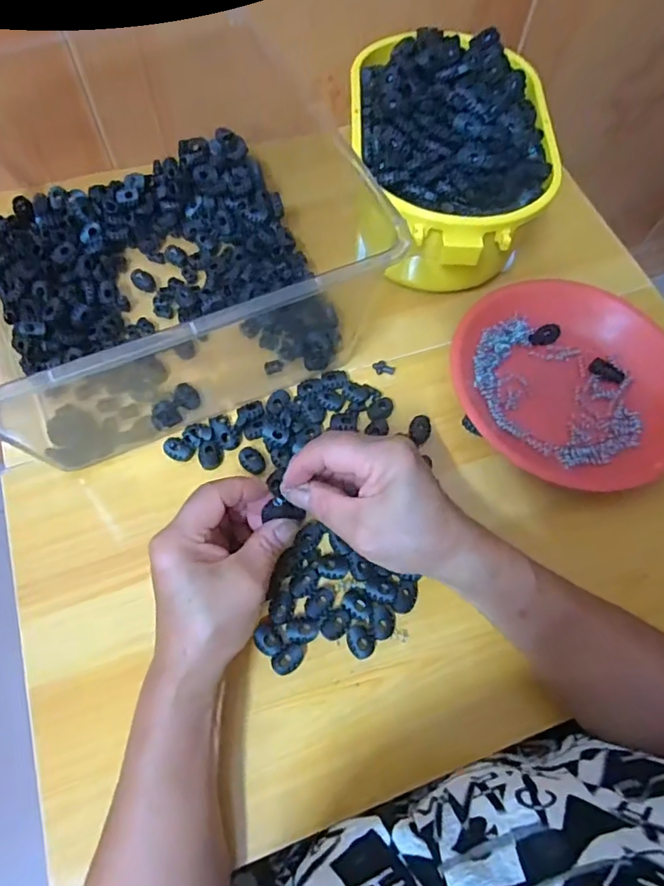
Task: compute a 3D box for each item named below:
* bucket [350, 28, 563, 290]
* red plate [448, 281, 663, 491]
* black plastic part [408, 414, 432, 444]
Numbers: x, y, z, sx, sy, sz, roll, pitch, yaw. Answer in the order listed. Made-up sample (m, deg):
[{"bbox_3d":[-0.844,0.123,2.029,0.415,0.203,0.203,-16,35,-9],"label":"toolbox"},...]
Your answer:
[{"bbox_3d":[0.100,-0.243,0.472,0.166,0.111,0.236,1,65,-3],"label":"bucket"},{"bbox_3d":[0.196,-0.053,0.449,0.191,0.031,0.176,1,65,-2],"label":"red plate"},{"bbox_3d":[0.070,-0.010,0.425,0.017,0.009,0.022,28,67,10],"label":"black plastic part"}]

